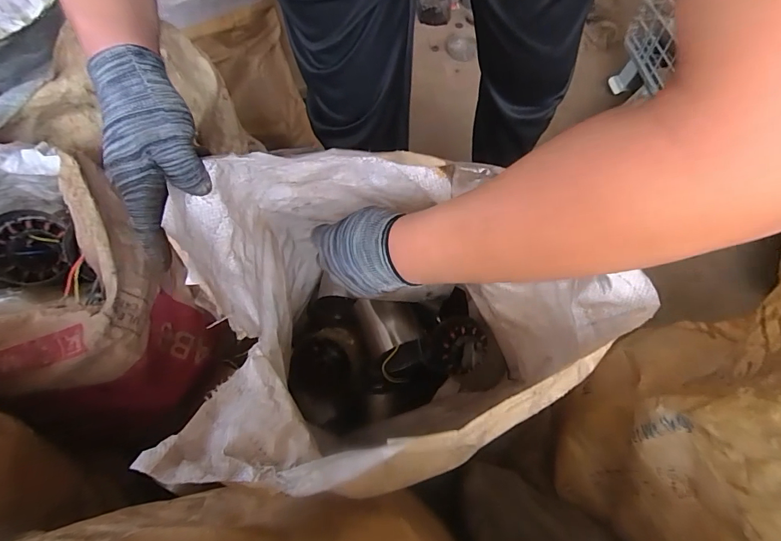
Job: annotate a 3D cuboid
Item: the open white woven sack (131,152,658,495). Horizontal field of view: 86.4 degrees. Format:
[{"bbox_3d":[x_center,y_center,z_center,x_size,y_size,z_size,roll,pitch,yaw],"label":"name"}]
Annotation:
[{"bbox_3d":[0.020,0.084,0.521,0.422,0.436,0.331,0,61,0],"label":"open white woven sack"}]

